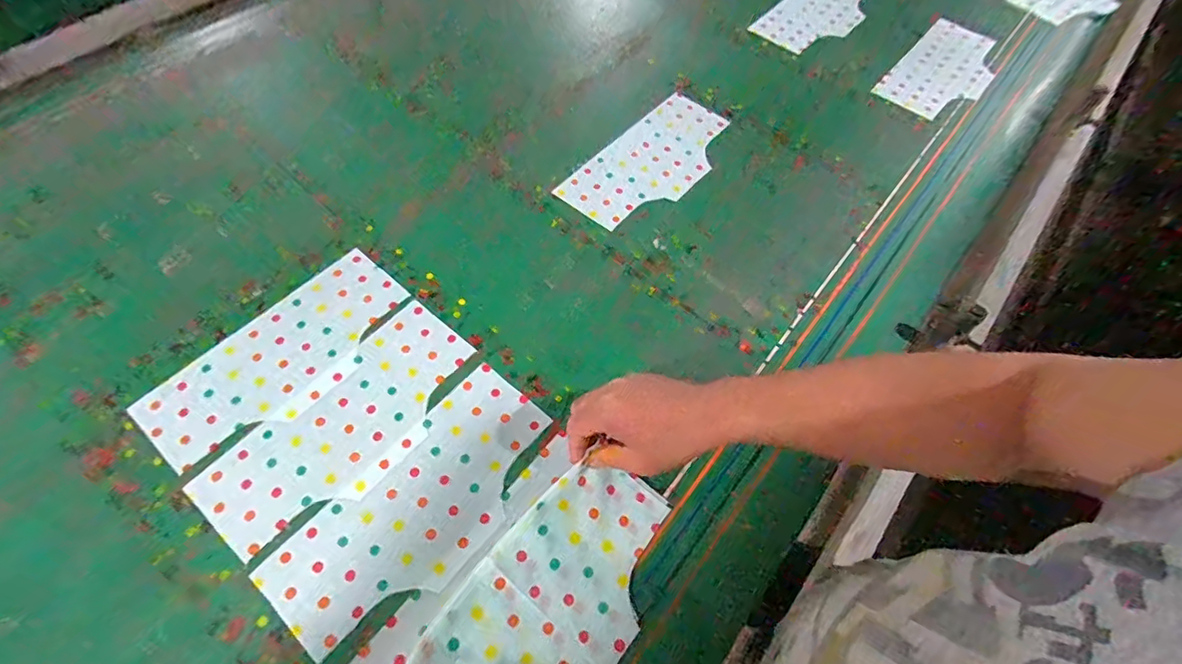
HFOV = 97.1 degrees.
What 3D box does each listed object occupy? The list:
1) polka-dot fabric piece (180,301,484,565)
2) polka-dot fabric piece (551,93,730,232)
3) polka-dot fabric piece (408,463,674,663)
[{"bbox_3d":[-0.250,0.095,0.544,0.136,0.008,0.287,37,66,16],"label":"polka-dot fabric piece"},{"bbox_3d":[0.093,-0.251,0.752,0.138,0.008,0.285,36,66,16],"label":"polka-dot fabric piece"},{"bbox_3d":[-0.030,0.234,0.446,0.139,0.027,0.265,43,61,4],"label":"polka-dot fabric piece"}]

